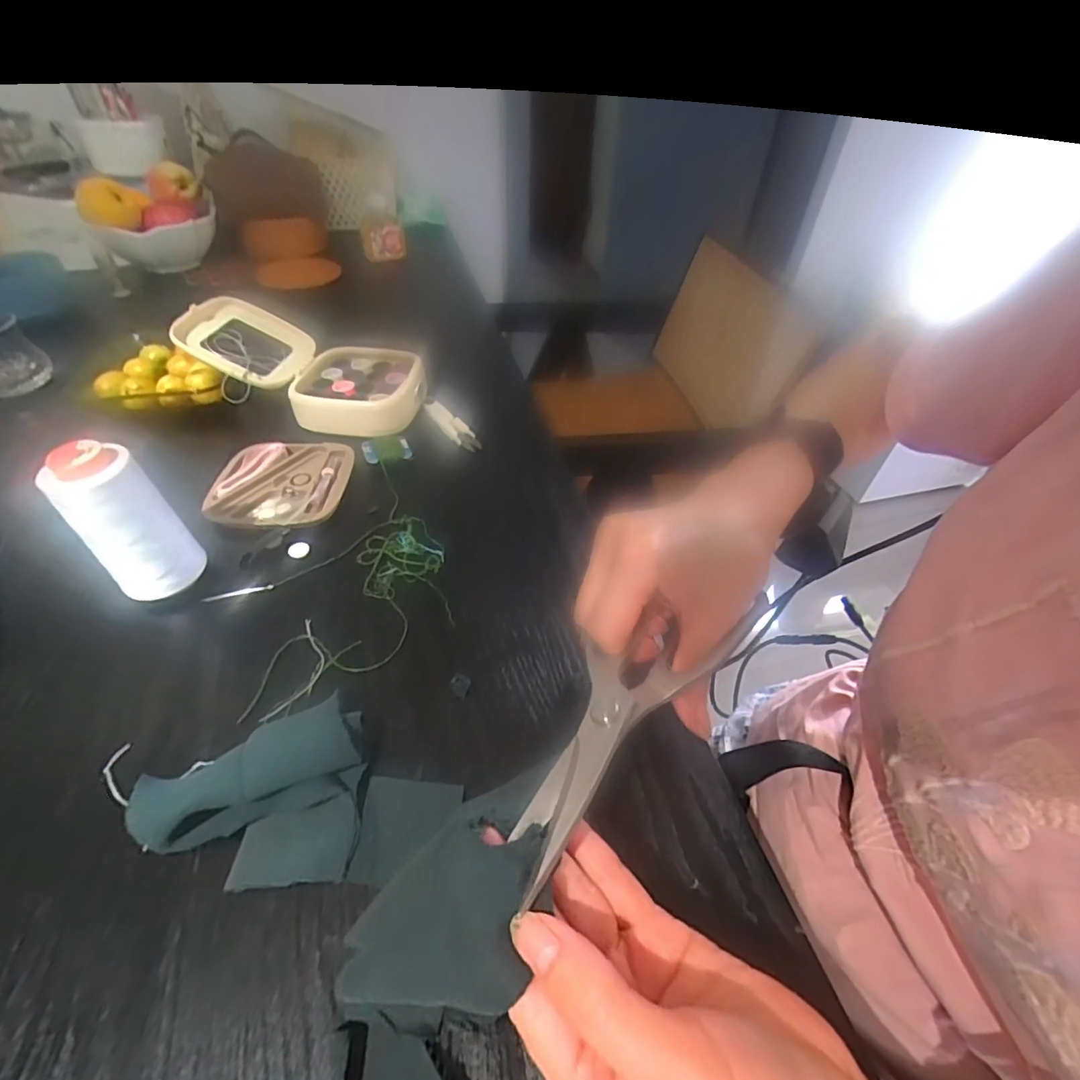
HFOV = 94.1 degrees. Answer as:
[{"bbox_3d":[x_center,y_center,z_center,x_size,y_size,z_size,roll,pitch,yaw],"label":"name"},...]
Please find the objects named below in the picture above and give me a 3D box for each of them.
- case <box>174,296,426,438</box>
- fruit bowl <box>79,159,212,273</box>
[{"bbox_3d":[-0.241,-0.187,0.533,0.242,0.055,0.130,22,47,0],"label":"case"},{"bbox_3d":[-0.611,-0.512,0.809,0.143,0.133,0.162,-12,47,-13],"label":"fruit bowl"}]

